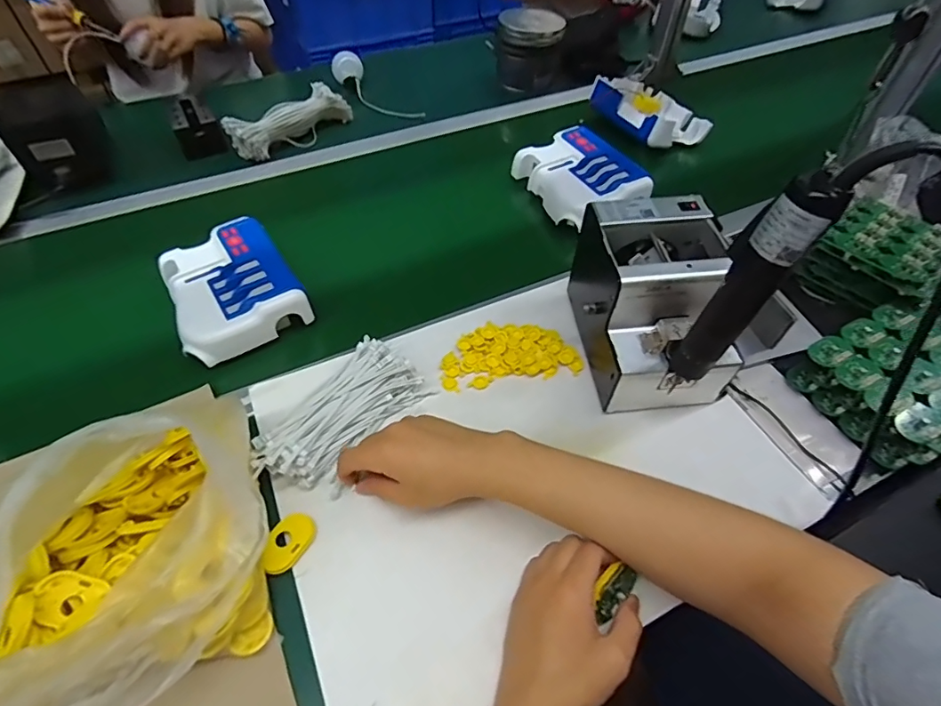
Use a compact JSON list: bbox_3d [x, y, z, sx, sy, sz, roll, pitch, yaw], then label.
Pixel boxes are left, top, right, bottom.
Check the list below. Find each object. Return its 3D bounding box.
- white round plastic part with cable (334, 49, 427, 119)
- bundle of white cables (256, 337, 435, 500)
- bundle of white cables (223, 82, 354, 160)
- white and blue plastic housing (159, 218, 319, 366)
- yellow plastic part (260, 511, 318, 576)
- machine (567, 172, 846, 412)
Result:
[{"bbox_3d":[-0.186,-0.511,0.976,0.229,0.045,0.055,44,60,12],"label":"white round plastic part with cable"},{"bbox_3d":[-0.130,0.063,0.518,0.095,0.043,0.169,29,55,20],"label":"bundle of white cables"},{"bbox_3d":[-0.314,-0.405,0.878,0.077,0.065,0.211,32,56,22],"label":"bundle of white cables"},{"bbox_3d":[-0.294,-0.083,0.607,0.139,0.046,0.180,-27,56,-23],"label":"white and blue plastic housing"},{"bbox_3d":[-0.166,0.172,0.450,0.035,0.005,0.054,40,54,5],"label":"yellow plastic part"},{"bbox_3d":[0.201,-0.086,0.485,0.126,0.275,0.210,-4,51,-6],"label":"machine"}]

